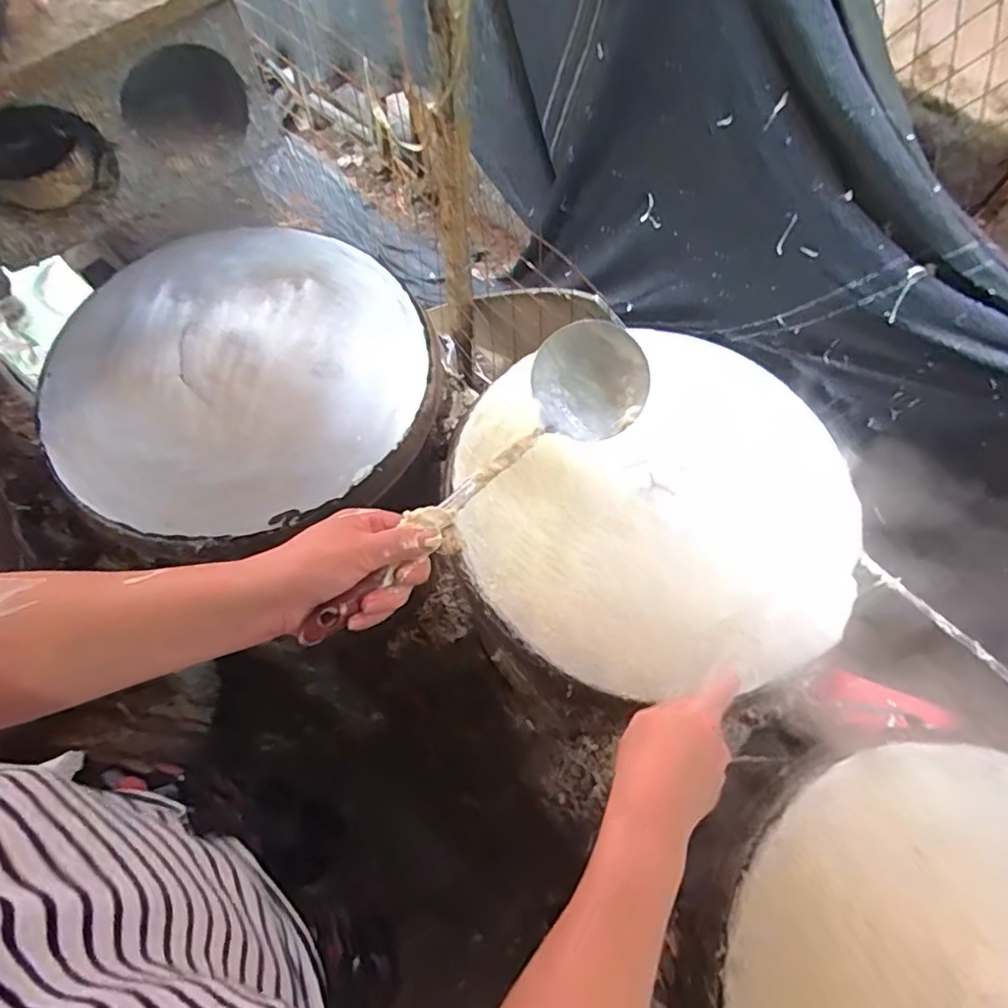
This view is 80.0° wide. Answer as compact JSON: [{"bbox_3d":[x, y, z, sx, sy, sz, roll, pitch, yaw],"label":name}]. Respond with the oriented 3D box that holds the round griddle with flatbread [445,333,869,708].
[{"bbox_3d":[0.160,-0.005,0.570,0.393,0.053,0.337,-21,68,-12],"label":"round griddle with flatbread"}]

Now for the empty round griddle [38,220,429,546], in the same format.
[{"bbox_3d":[-0.265,-0.143,0.606,0.356,0.023,0.362,1,65,-2],"label":"empty round griddle"}]

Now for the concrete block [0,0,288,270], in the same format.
[{"bbox_3d":[-0.459,-0.442,0.704,0.368,0.180,0.111,-40,74,-17],"label":"concrete block"}]

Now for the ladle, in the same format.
[{"bbox_3d":[-0.017,-0.021,0.450,0.090,0.053,0.328,42,69,15],"label":"ladle"}]

